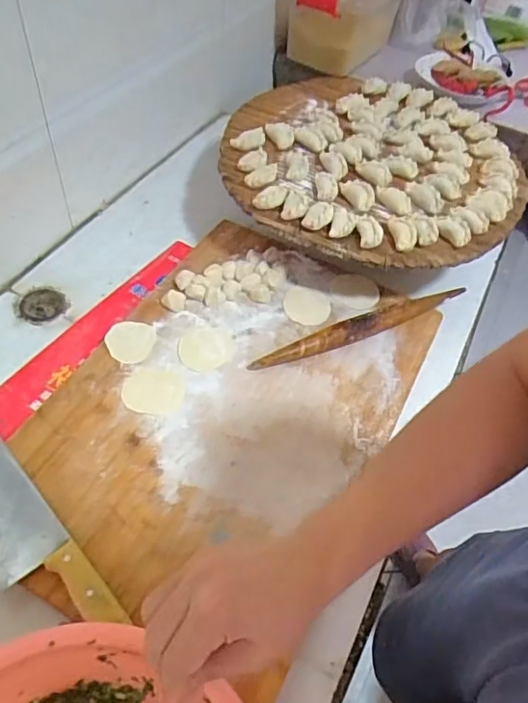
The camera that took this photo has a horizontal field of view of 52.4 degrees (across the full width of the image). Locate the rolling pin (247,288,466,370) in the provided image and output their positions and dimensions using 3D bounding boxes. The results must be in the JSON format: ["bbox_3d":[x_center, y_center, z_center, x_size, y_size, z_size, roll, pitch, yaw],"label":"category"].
[{"bbox_3d":[0.135,-0.038,0.722,0.326,0.027,0.033,-22,57,-21],"label":"rolling pin"}]

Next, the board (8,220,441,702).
[{"bbox_3d":[-0.030,0.045,0.650,0.360,0.029,0.550,25,54,13],"label":"board"}]

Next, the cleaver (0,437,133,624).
[{"bbox_3d":[-0.246,0.180,0.526,0.080,0.020,0.266,-35,63,-28],"label":"cleaver"}]

